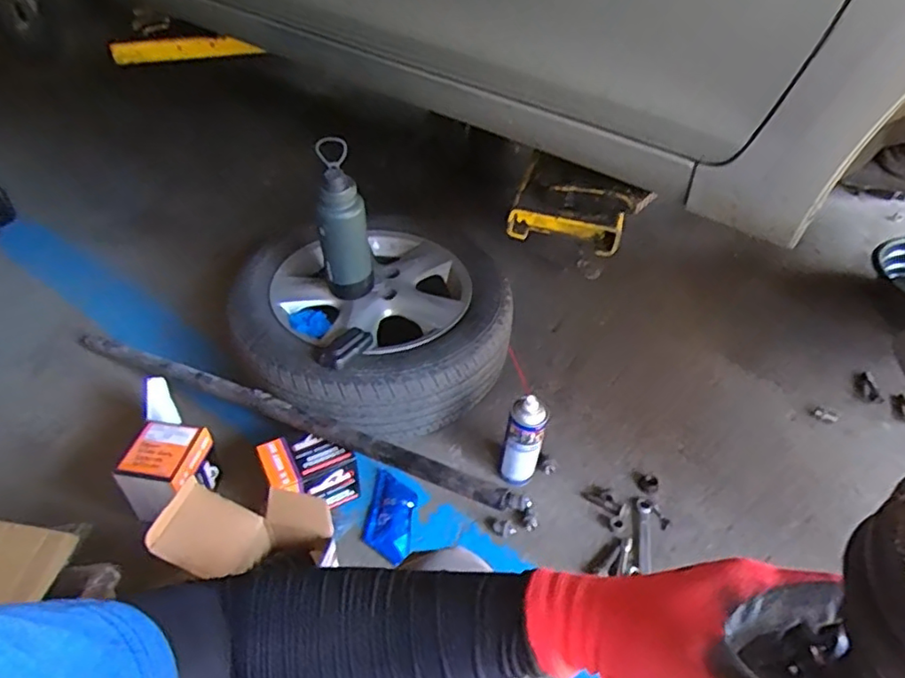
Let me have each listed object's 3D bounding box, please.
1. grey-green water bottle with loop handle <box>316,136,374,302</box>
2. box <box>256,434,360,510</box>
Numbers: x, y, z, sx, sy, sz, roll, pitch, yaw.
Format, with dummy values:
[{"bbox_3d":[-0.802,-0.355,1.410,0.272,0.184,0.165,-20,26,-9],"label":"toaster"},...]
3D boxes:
[{"bbox_3d":[-0.208,-0.206,1.117,0.092,0.294,0.090,-8,43,-11],"label":"grey-green water bottle with loop handle"},{"bbox_3d":[-0.246,0.231,1.009,0.133,0.109,0.119,-22,48,-25],"label":"box"}]

